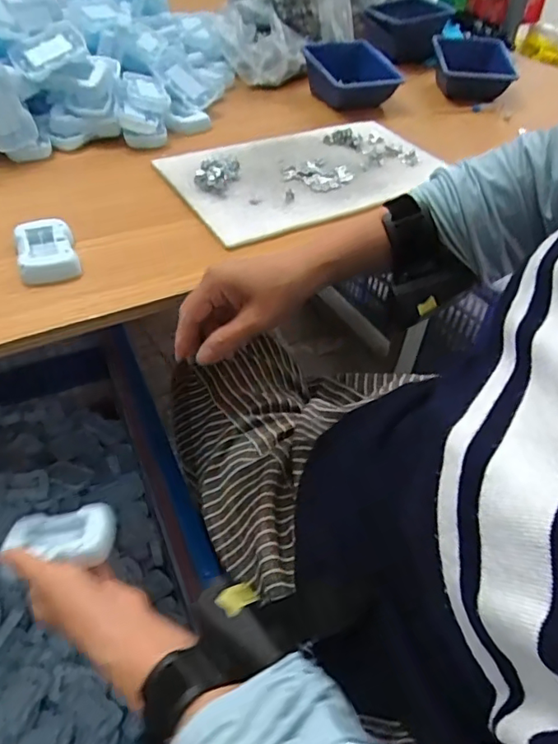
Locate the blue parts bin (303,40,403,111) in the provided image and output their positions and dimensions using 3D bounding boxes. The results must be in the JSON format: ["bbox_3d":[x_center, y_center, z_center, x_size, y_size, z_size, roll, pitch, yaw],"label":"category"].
[{"bbox_3d":[0.111,-0.463,0.853,0.095,0.062,0.147,-16,48,-20],"label":"blue parts bin"}]

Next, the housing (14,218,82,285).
[{"bbox_3d":[-0.219,-0.116,0.515,0.050,0.021,0.078,-14,48,-18],"label":"housing"}]

